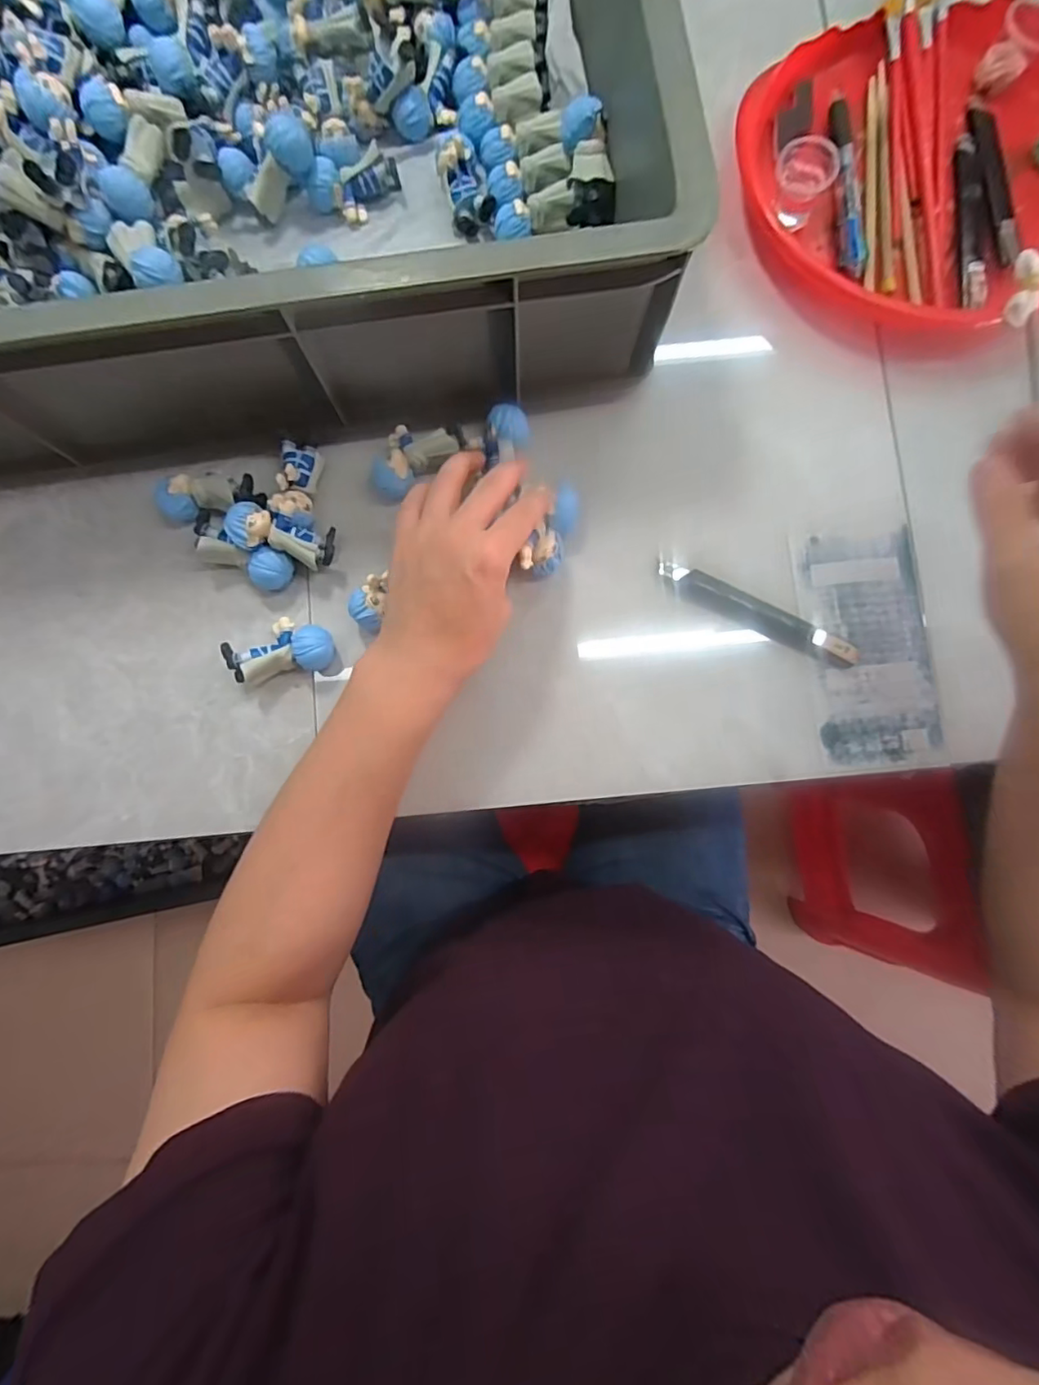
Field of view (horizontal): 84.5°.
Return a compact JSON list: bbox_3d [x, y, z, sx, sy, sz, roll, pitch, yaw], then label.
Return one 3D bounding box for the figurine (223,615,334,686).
[{"bbox_3d":[-0.148,-0.027,0.357,0.060,0.025,0.035,-15,84,-1],"label":"figurine"}]

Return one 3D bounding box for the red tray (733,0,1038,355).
[{"bbox_3d":[0.280,-0.353,0.385,0.243,0.036,0.244,-32,85,-2],"label":"red tray"}]

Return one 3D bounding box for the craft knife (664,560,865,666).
[{"bbox_3d":[0.153,-0.051,0.369,0.133,0.010,0.020,24,85,3],"label":"craft knife"}]

